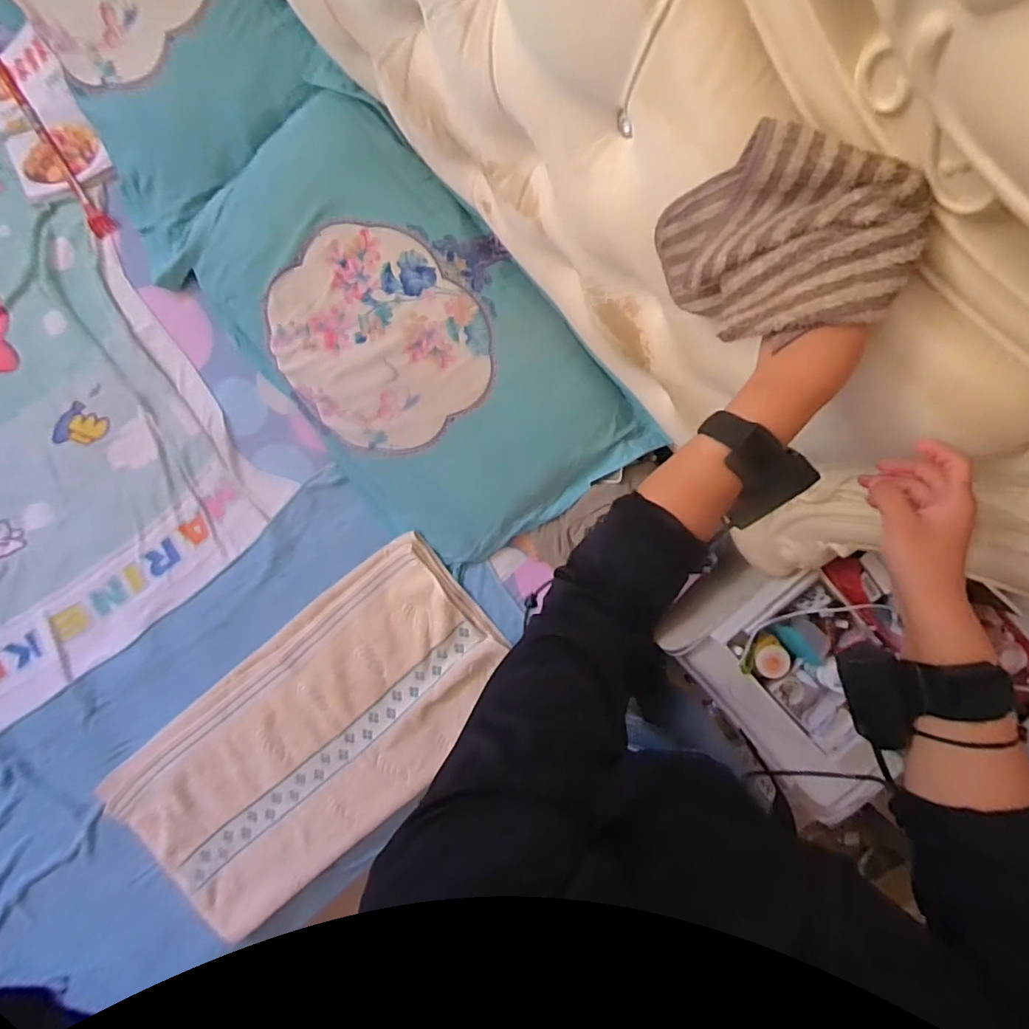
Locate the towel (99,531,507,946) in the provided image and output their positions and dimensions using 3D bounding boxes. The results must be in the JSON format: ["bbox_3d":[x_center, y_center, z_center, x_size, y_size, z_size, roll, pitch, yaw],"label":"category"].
[{"bbox_3d":[-0.321,0.373,0.936,0.671,0.049,0.368,-41,92,2],"label":"towel"}]

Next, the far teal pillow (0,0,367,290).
[{"bbox_3d":[-0.605,-0.771,0.814,0.420,0.133,0.660,-36,92,2],"label":"far teal pillow"}]

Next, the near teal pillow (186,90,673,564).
[{"bbox_3d":[-0.167,-0.262,0.868,0.406,0.091,0.694,-40,92,2],"label":"near teal pillow"}]

